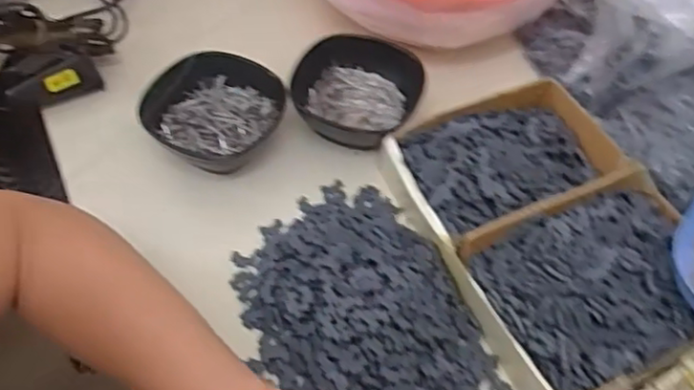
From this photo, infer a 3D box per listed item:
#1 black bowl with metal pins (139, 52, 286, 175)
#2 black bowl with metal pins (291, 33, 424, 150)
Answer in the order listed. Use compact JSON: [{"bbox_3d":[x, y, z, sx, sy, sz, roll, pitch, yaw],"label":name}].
[{"bbox_3d":[-0.111,-0.069,0.543,0.112,0.052,0.105,2,53,-2],"label":"black bowl with metal pins"},{"bbox_3d":[0.006,-0.086,0.564,0.106,0.040,0.104,2,53,-2],"label":"black bowl with metal pins"}]

